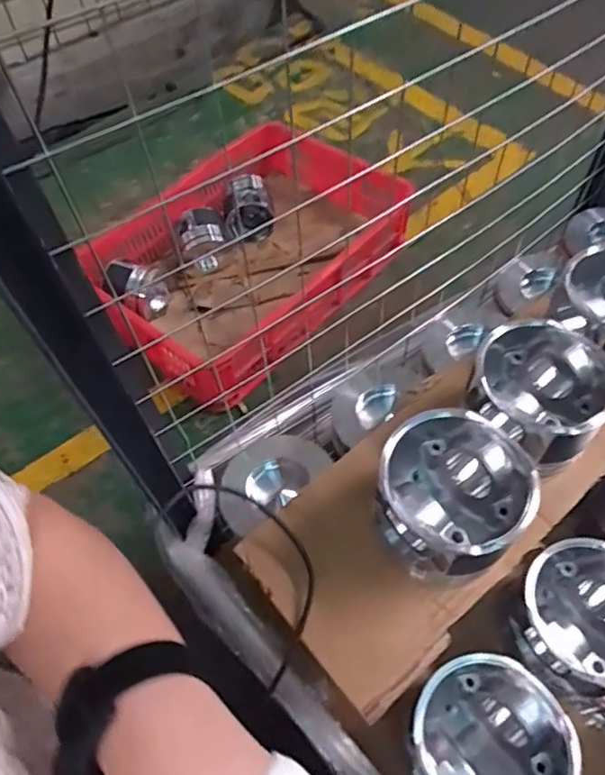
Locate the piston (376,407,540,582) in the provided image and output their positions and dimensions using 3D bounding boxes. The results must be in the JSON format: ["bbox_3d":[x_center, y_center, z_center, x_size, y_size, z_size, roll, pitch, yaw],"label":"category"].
[{"bbox_3d":[0.116,0.091,0.449,0.103,0.105,0.108,-1,55,1],"label":"piston"}]

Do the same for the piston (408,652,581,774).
[{"bbox_3d":[0.138,0.283,0.440,0.109,0.106,0.107,-21,57,-12],"label":"piston"}]

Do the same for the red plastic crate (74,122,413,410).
[{"bbox_3d":[-0.108,-0.296,1.180,0.457,0.162,0.624,35,63,24],"label":"red plastic crate"}]

